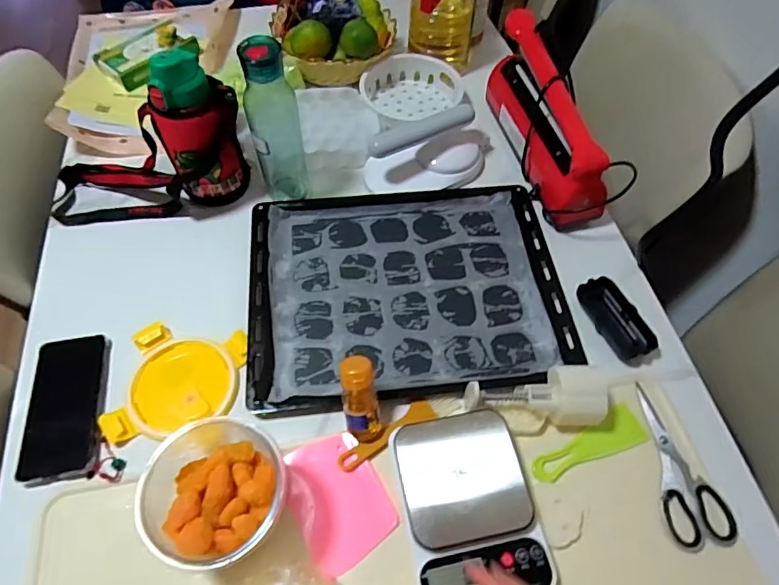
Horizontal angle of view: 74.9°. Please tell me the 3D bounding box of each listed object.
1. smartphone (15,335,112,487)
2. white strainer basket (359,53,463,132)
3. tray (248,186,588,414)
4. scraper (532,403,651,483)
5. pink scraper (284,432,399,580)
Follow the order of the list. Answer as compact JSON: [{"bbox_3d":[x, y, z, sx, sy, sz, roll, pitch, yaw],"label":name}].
[{"bbox_3d":[-0.362,0.124,0.568,0.081,0.012,0.164,-7,60,-6],"label":"smartphone"},{"bbox_3d":[0.030,-0.336,0.850,0.162,0.046,0.130,-27,64,-17],"label":"white strainer basket"},{"bbox_3d":[0.023,-0.012,0.664,0.390,0.023,0.302,-6,60,-5],"label":"tray"},{"bbox_3d":[0.220,0.169,0.569,0.136,0.010,0.045,-18,62,-12],"label":"scraper"},{"bbox_3d":[-0.057,0.213,0.532,0.093,0.008,0.125,-32,63,-10],"label":"pink scraper"}]

